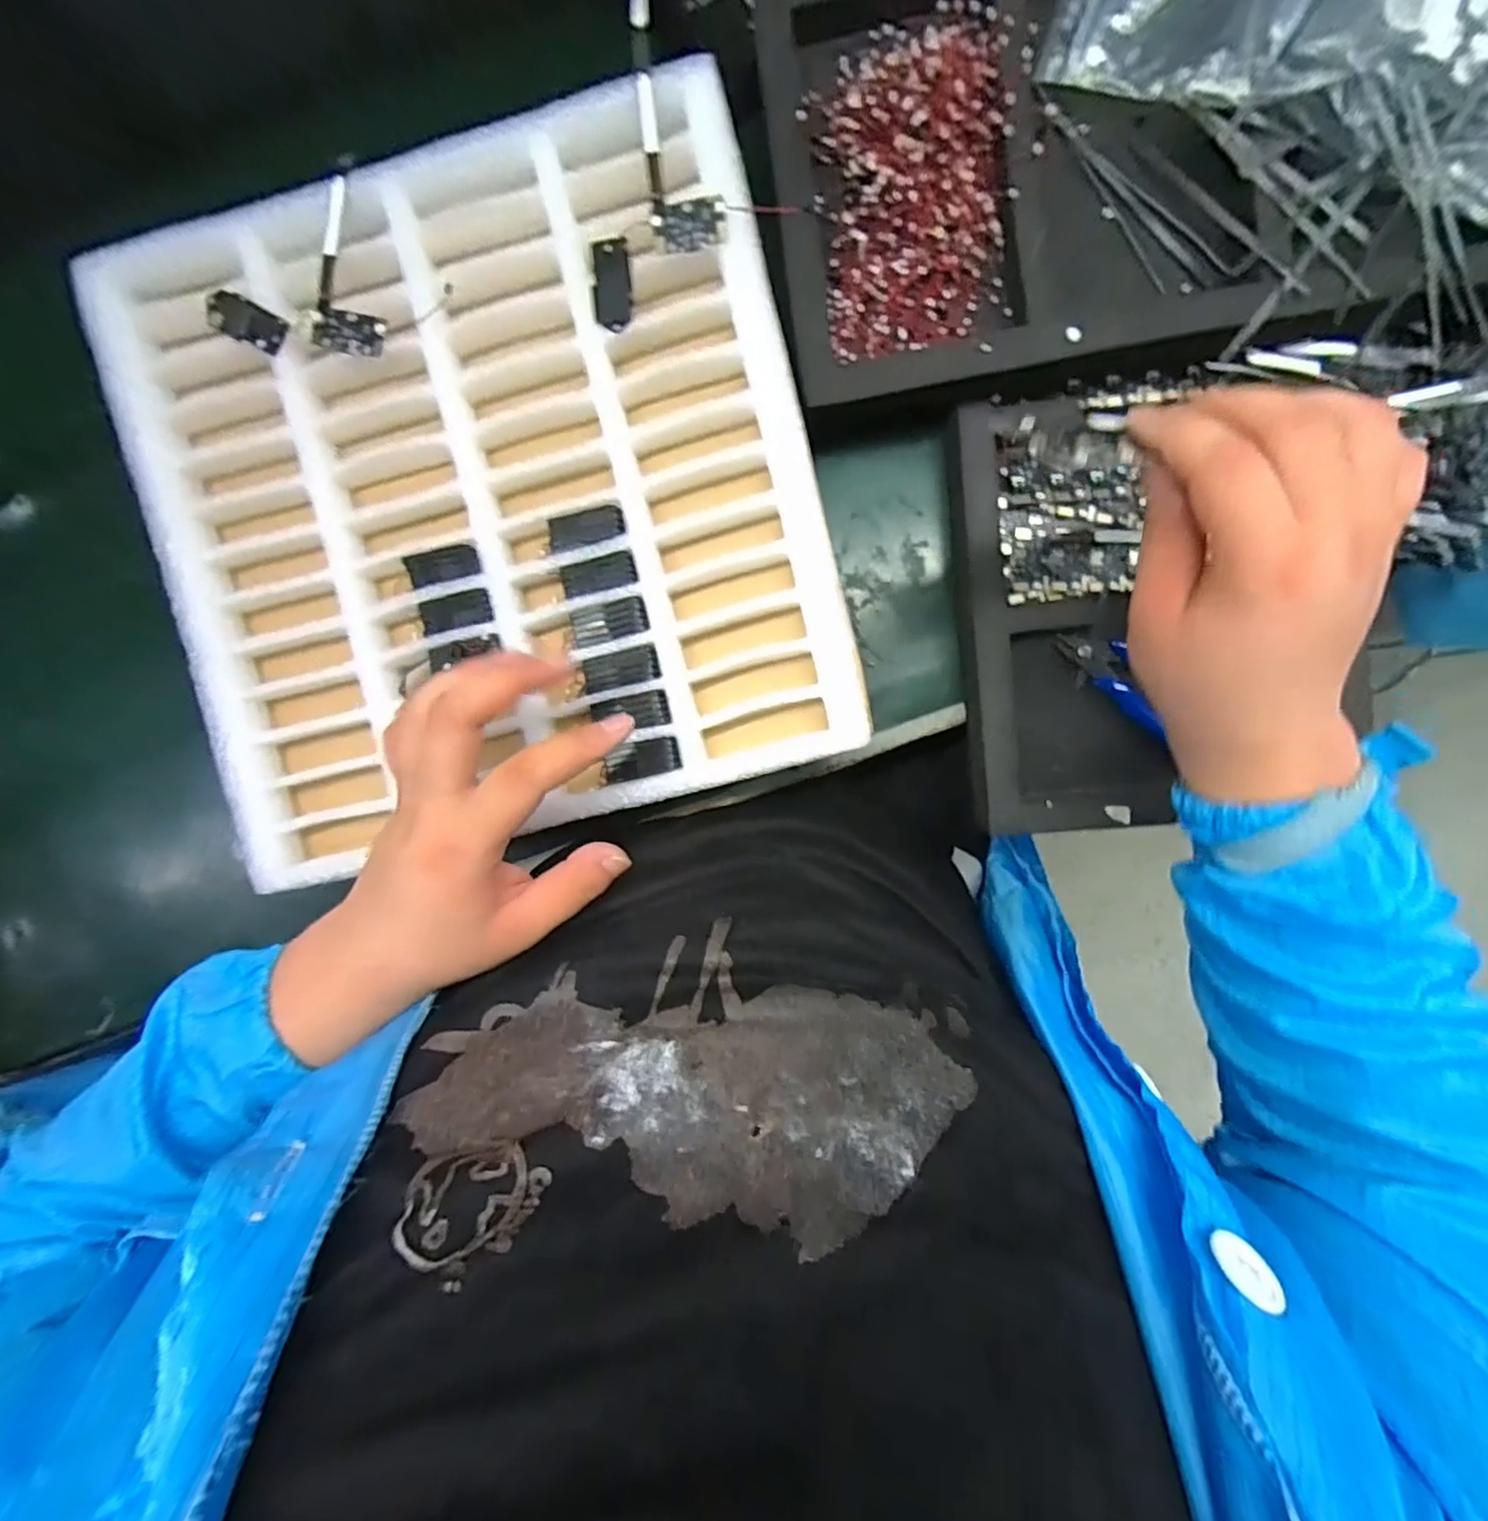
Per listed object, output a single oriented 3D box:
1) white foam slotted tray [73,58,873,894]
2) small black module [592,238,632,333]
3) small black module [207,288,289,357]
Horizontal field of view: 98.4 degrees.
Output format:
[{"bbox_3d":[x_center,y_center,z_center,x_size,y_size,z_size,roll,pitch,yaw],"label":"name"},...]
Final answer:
[{"bbox_3d":[-0.139,-0.136,0.344,0.336,0.045,0.339,-13,92,4],"label":"white foam slotted tray"},{"bbox_3d":[-0.065,-0.233,0.317,0.018,0.005,0.041,-1,93,4],"label":"small black module"},{"bbox_3d":[-0.252,-0.223,0.328,0.037,0.009,0.021,26,94,2],"label":"small black module"}]

